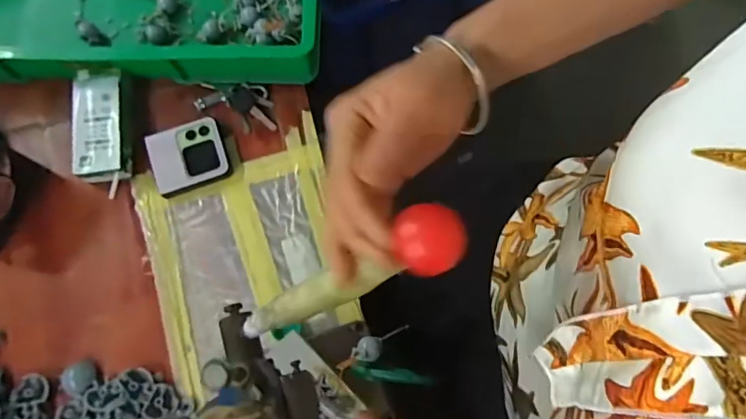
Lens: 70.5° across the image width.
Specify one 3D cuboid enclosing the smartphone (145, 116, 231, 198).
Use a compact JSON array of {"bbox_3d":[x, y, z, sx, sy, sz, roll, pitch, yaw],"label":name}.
[{"bbox_3d":[-0.221,-0.065,0.627,0.088,0.015,0.078,-18,74,-4],"label":"smartphone"}]

